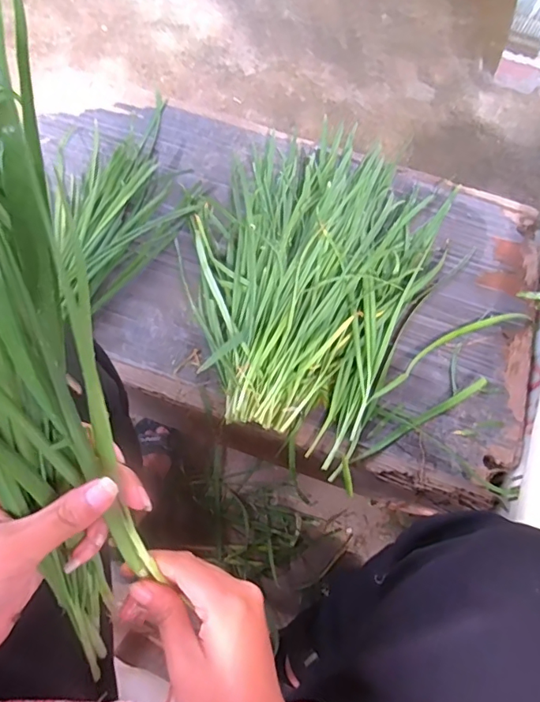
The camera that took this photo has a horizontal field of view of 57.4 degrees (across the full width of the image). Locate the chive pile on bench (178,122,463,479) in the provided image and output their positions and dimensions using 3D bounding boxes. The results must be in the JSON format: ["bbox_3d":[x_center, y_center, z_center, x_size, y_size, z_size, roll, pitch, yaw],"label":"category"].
[{"bbox_3d":[0.041,-0.107,0.564,0.268,0.069,0.399,26,67,9],"label":"chive pile on bench"}]

